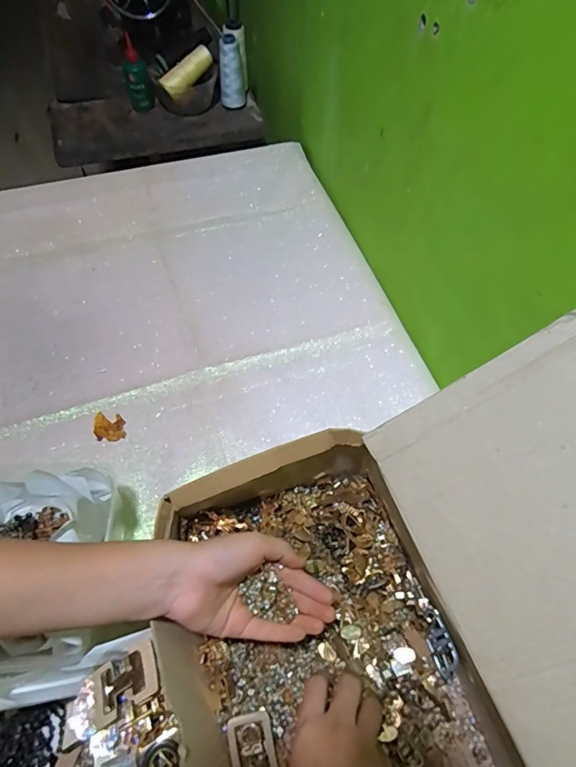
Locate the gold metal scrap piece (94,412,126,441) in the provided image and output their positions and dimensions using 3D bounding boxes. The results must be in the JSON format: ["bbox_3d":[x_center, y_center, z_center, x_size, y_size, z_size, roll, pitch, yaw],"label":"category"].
[{"bbox_3d":[-0.210,0.051,0.512,0.034,0.007,0.034,-6,60,-6],"label":"gold metal scrap piece"}]

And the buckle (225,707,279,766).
[{"bbox_3d":[-0.030,0.295,0.353,0.036,0.012,0.045,-13,62,-10],"label":"buckle"}]

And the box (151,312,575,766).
[{"bbox_3d":[0.102,0.173,0.308,0.339,0.229,0.325,-17,60,-9],"label":"box"}]

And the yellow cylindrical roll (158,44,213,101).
[{"bbox_3d":[-0.187,-0.583,0.812,0.108,0.034,0.029,-40,64,4],"label":"yellow cylindrical roll"}]

